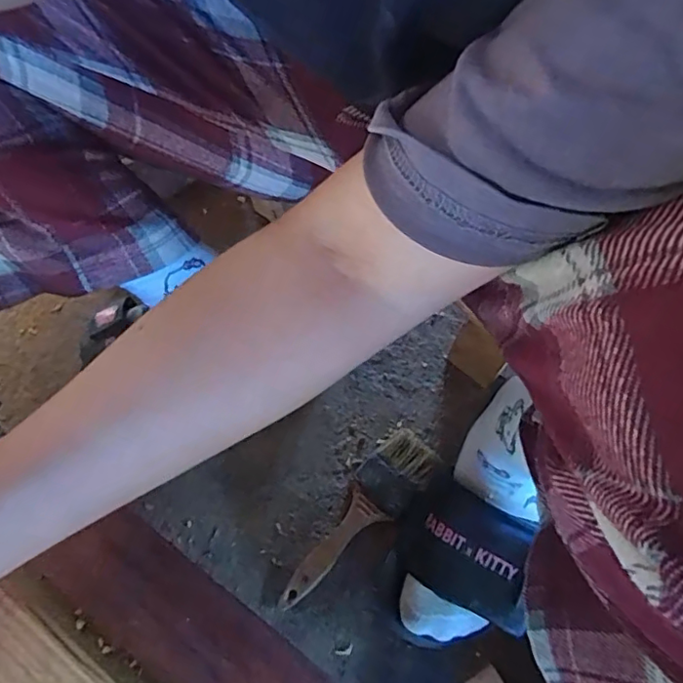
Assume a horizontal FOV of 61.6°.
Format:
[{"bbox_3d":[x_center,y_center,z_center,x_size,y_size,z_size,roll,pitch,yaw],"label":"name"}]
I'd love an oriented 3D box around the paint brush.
[{"bbox_3d":[0.013,0.155,0.511,0.054,0.013,0.182,42,74,15],"label":"paint brush"}]

